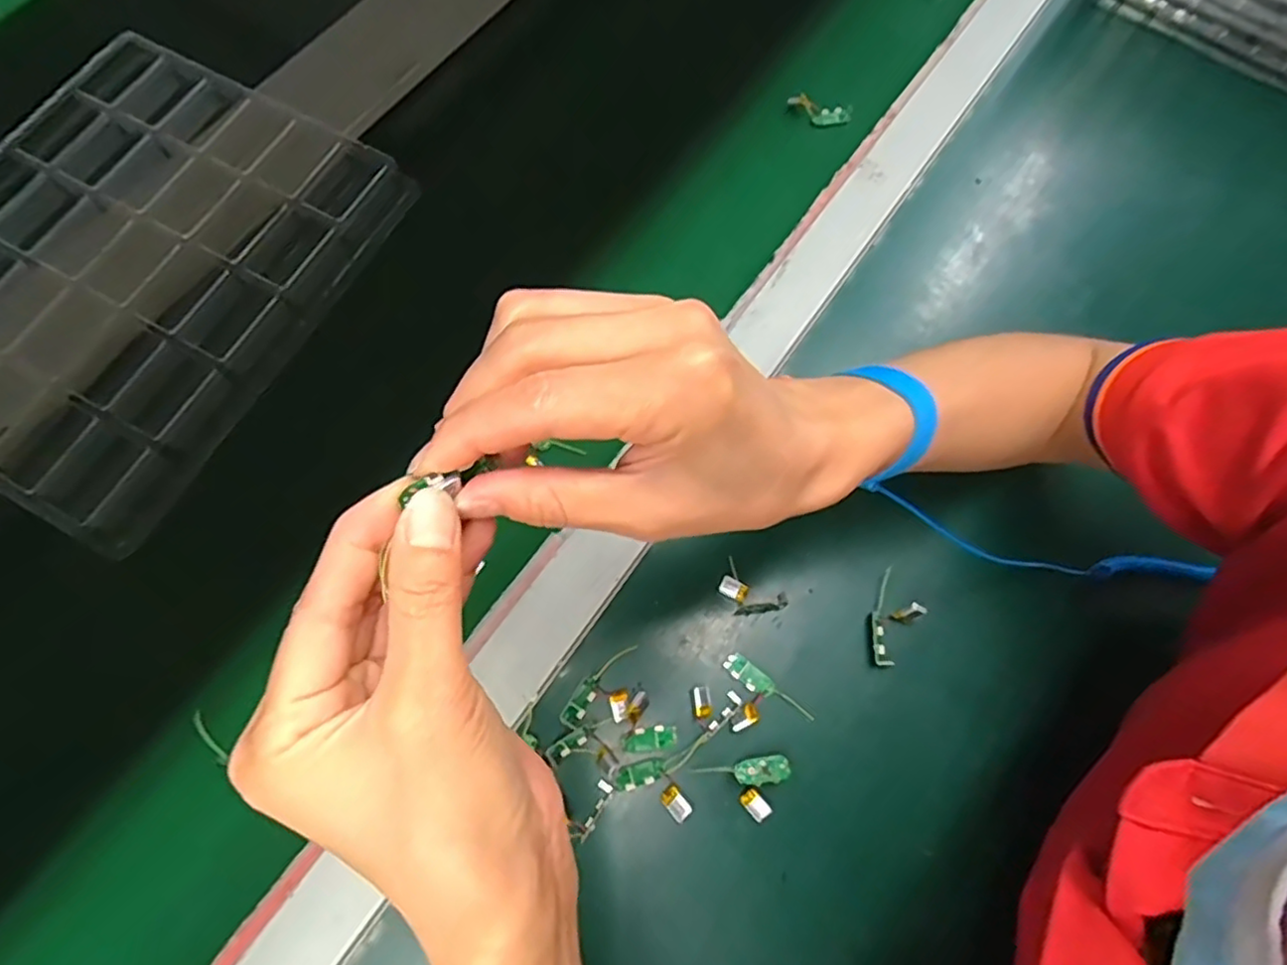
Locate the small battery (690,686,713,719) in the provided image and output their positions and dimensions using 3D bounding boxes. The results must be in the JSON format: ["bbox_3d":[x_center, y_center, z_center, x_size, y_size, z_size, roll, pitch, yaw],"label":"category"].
[{"bbox_3d":[0.030,0.115,0.349,0.010,0.004,0.016,-5,71,-4],"label":"small battery"}]

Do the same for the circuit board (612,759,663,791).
[{"bbox_3d":[-0.003,0.149,0.338,0.025,0.004,0.011,-17,73,-8],"label":"circuit board"}]

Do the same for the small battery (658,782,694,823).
[{"bbox_3d":[0.017,0.160,0.334,0.011,0.004,0.016,-39,77,-14],"label":"small battery"}]

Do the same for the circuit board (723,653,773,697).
[{"bbox_3d":[0.057,0.103,0.356,0.028,0.004,0.012,39,74,10],"label":"circuit board"}]

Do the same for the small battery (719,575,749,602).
[{"bbox_3d":[0.051,0.059,0.372,0.016,0.004,0.011,25,72,6],"label":"small battery"}]

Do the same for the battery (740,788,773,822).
[{"bbox_3d":[0.057,0.162,0.335,0.010,0.004,0.016,-40,77,-14],"label":"battery"}]

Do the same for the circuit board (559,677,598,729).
[{"bbox_3d":[-0.033,0.115,0.349,0.011,0.004,0.026,30,73,8],"label":"circuit board"}]

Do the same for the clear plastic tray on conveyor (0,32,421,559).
[{"bbox_3d":[-0.329,-0.138,0.427,0.229,0.034,0.291,28,72,7],"label":"clear plastic tray on conveyor"}]

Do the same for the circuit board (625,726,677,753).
[{"bbox_3d":[0.004,0.132,0.345,0.026,0.004,0.011,-7,72,-5],"label":"circuit board"}]

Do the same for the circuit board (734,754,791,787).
[{"bbox_3d":[0.059,0.145,0.336,0.028,0.005,0.013,-6,59,-14],"label":"circuit board"}]

